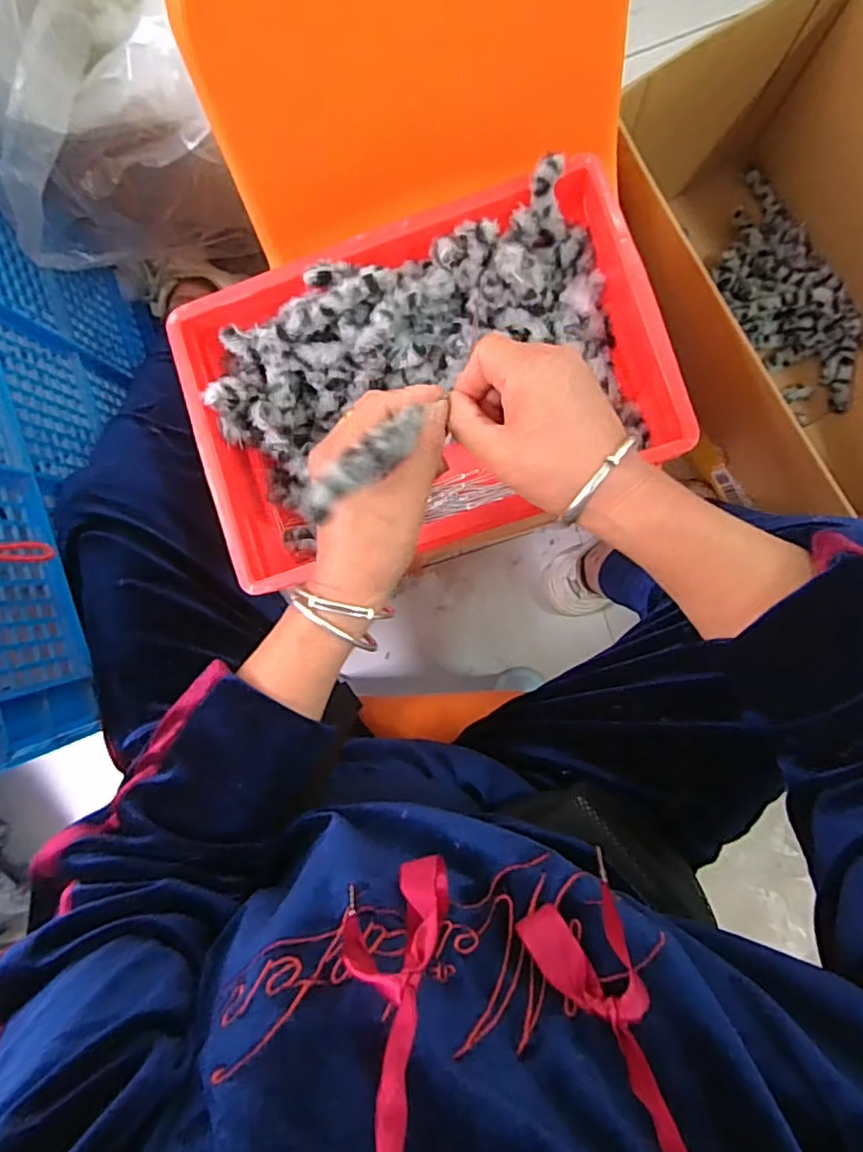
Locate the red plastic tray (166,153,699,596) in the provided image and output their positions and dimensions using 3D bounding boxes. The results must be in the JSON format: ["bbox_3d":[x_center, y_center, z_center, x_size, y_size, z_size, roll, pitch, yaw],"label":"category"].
[{"bbox_3d":[-0.007,-0.154,0.500,0.368,0.088,0.251,-16,89,4],"label":"red plastic tray"}]

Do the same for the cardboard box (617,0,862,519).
[{"bbox_3d":[0.424,-0.297,0.693,0.315,0.307,0.526,-28,88,4],"label":"cardboard box"}]

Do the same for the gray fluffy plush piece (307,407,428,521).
[{"bbox_3d":[-0.033,-0.059,0.315,0.018,0.017,0.090,39,53,3],"label":"gray fluffy plush piece"}]

